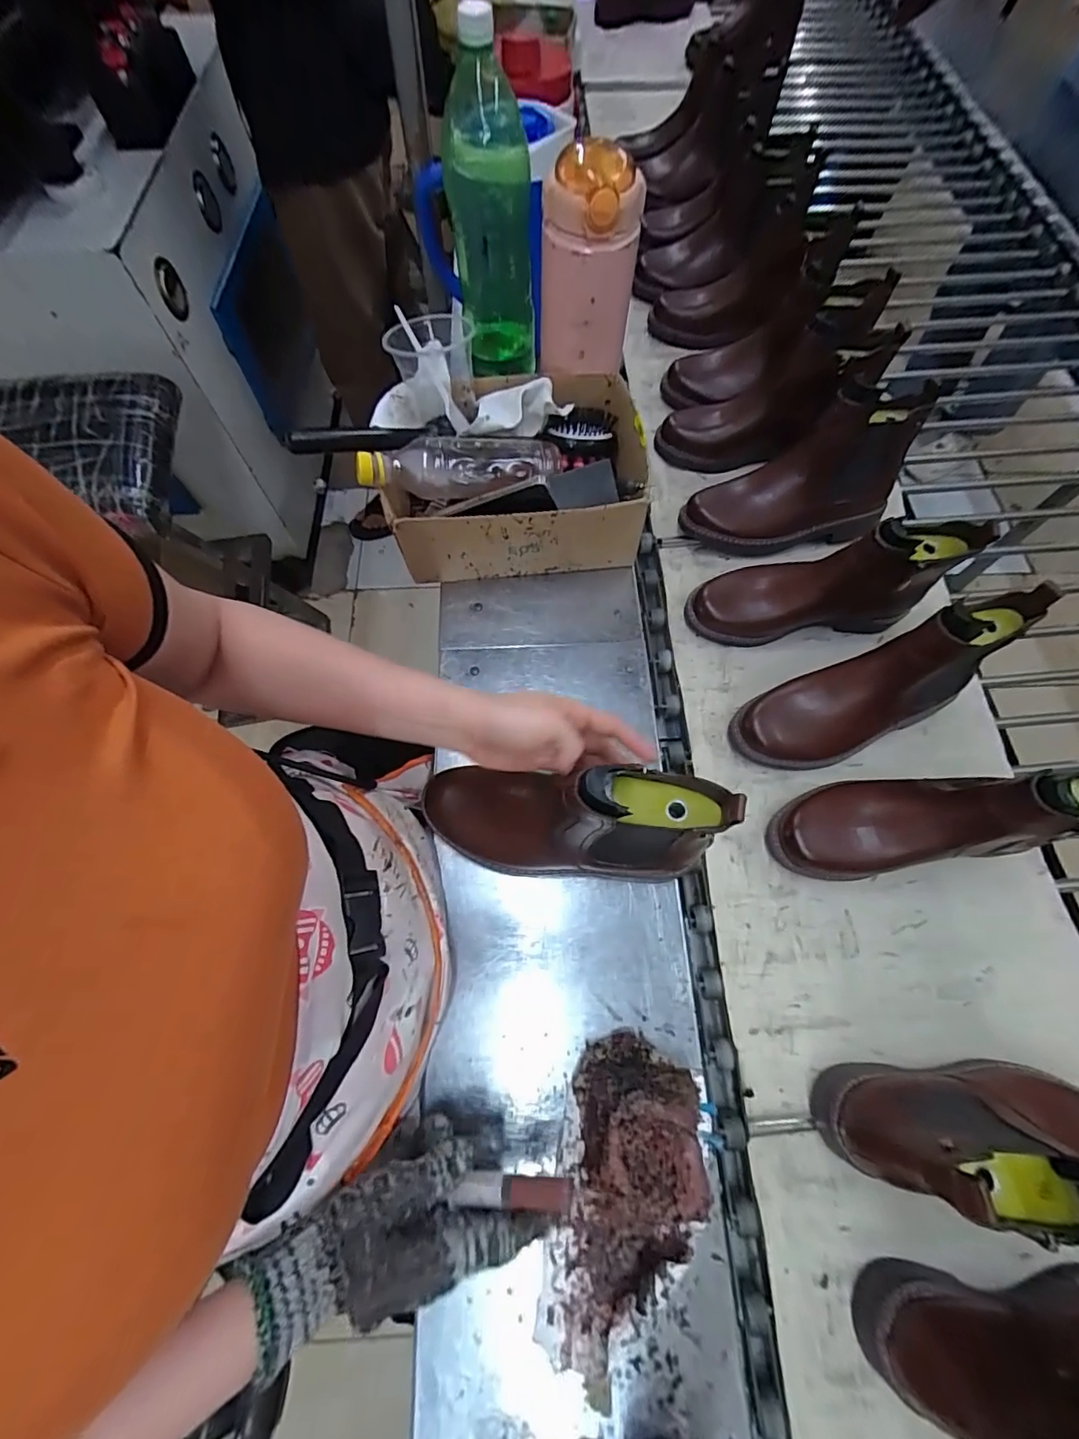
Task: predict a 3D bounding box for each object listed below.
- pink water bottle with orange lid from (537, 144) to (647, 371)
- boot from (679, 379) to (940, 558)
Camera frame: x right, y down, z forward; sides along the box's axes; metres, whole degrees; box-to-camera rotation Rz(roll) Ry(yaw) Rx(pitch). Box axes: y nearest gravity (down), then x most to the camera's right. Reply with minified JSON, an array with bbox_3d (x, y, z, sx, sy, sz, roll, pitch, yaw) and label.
[{"bbox_3d":[0.048,-0.460,0.537,0.093,0.163,0.076,2,68,1],"label":"pink water bottle with orange lid"},{"bbox_3d":[0.309,-0.283,0.616,0.243,0.161,0.091,-7,68,-2],"label":"boot"}]

